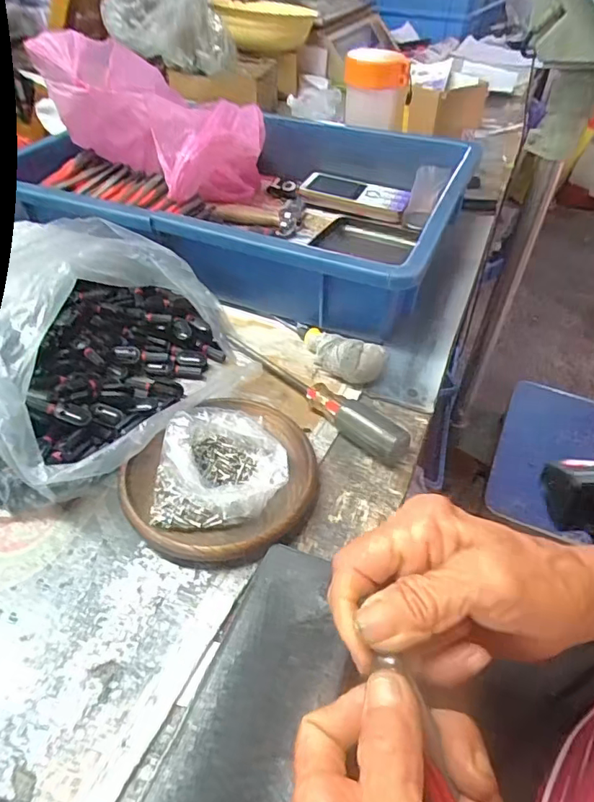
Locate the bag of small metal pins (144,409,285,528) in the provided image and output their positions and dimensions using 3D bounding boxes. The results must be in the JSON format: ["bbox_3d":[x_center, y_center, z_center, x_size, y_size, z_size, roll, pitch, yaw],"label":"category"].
[{"bbox_3d":[-0.044,0.037,0.305,0.076,0.039,0.078,0,45,-1],"label":"bag of small metal pins"}]

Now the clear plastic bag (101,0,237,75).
[{"bbox_3d":[-0.189,-0.556,0.744,0.176,0.113,0.128,-12,47,-13],"label":"clear plastic bag"}]

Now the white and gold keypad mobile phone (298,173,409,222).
[{"bbox_3d":[0.062,-0.229,0.570,0.125,0.018,0.058,16,47,14],"label":"white and gold keypad mobile phone"}]

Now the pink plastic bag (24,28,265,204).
[{"bbox_3d":[-0.112,-0.273,0.509,0.174,0.143,0.176,23,49,20],"label":"pink plastic bag"}]

